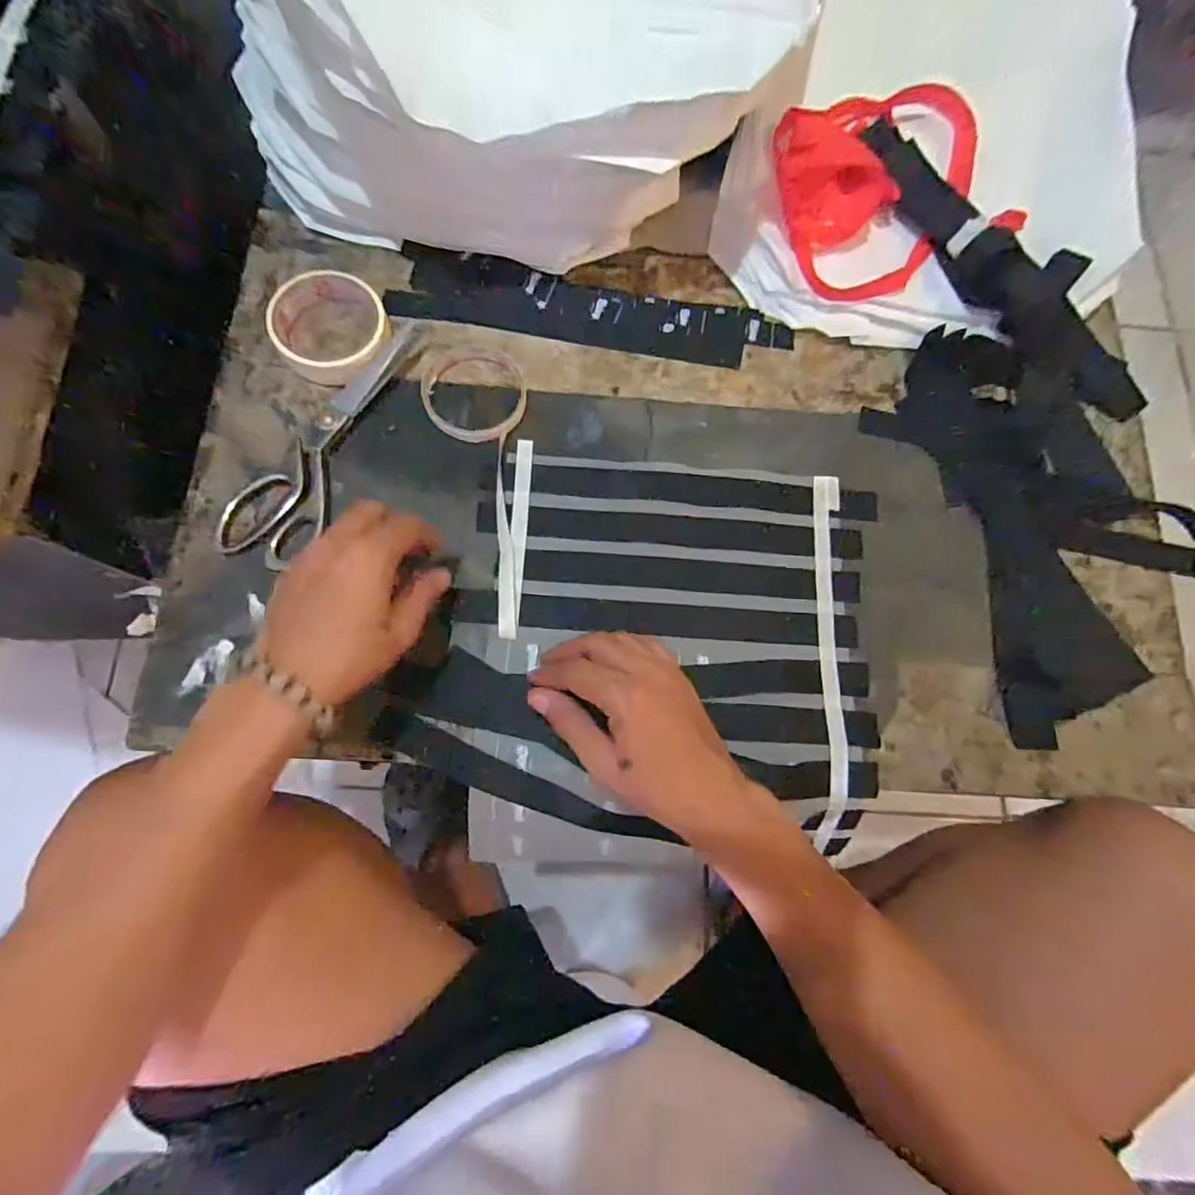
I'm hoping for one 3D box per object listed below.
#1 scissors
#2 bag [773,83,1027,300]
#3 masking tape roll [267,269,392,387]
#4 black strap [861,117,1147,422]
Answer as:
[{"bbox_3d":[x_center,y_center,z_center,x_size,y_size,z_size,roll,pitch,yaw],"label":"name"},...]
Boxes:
[{"bbox_3d":[-0.201,-0.124,0.454,0.061,0.017,0.233,33,76,6],"label":"scissors"},{"bbox_3d":[0.247,-0.363,0.503,0.197,0.041,0.184,-19,77,-8],"label":"bag"},{"bbox_3d":[-0.221,-0.221,0.468,0.094,0.025,0.095,1,76,-3],"label":"masking tape roll"},{"bbox_3d":[0.346,-0.291,0.497,0.065,0.034,0.329,-29,79,-10],"label":"black strap"}]

